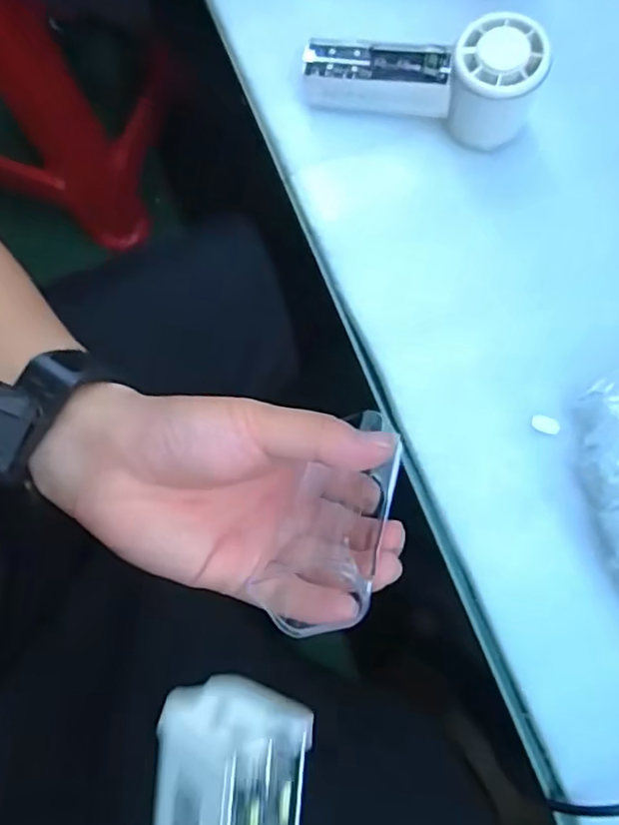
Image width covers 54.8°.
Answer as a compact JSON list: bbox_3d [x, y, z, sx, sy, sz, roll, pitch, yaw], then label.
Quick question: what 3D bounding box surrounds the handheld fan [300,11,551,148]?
[{"bbox_3d":[0.074,-0.224,0.392,0.148,0.064,0.051,18,80,3],"label":"handheld fan"}]

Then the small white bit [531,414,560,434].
[{"bbox_3d":[0.150,0.008,0.381,0.017,0.005,0.010,19,80,4],"label":"small white bit"}]

